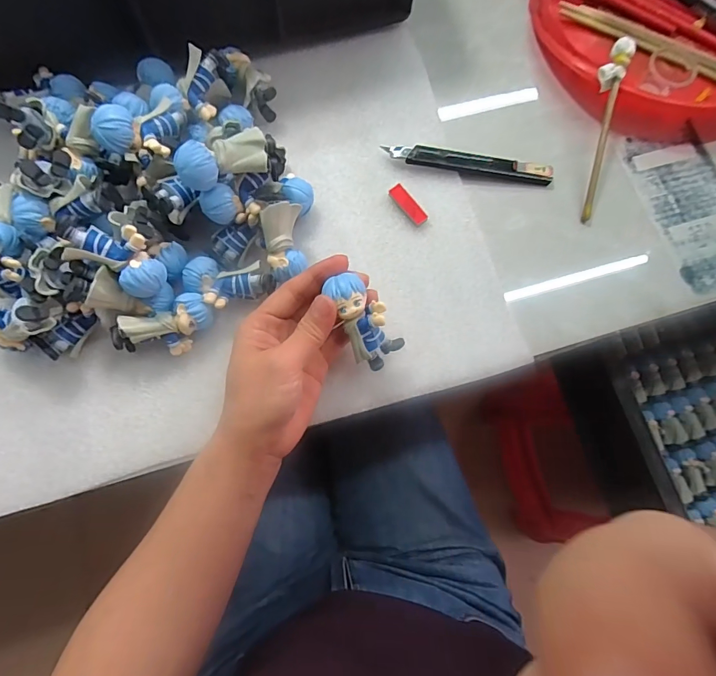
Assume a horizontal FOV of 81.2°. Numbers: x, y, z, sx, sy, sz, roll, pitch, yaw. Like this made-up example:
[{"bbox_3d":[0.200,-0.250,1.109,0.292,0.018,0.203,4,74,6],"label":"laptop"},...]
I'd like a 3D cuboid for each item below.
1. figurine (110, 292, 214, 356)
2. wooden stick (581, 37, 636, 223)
[{"bbox_3d":[-0.129,-0.005,0.287,0.062,0.034,0.029,-26,79,-8],"label":"figurine"},{"bbox_3d":[0.195,-0.165,0.335,0.017,0.012,0.141,10,95,2],"label":"wooden stick"}]

